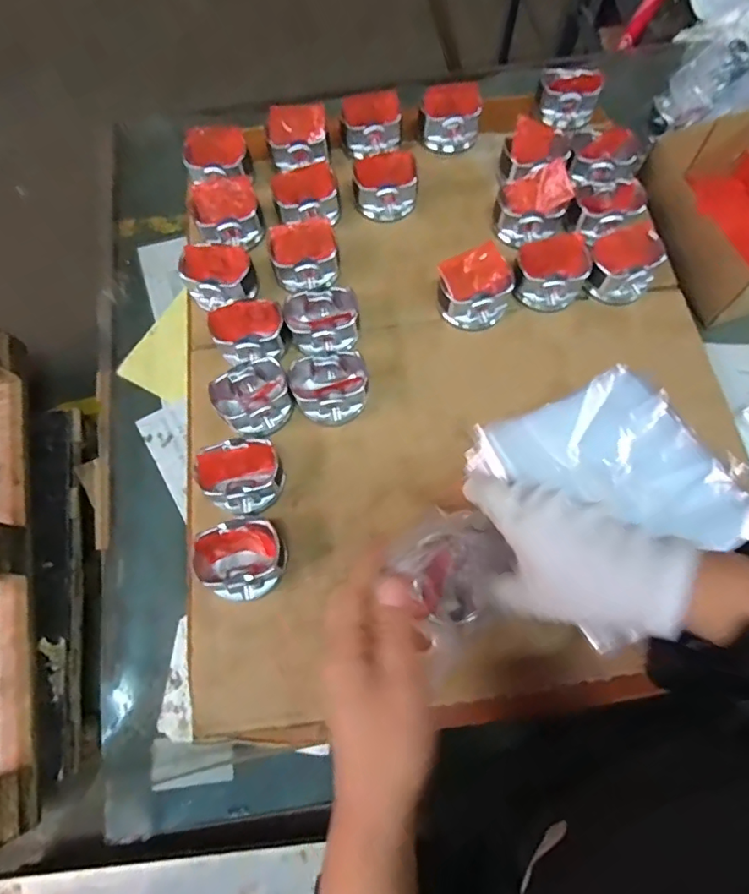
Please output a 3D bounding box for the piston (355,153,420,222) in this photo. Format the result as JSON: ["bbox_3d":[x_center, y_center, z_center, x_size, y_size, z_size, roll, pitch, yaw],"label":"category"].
[{"bbox_3d":[0.013,-0.285,0.583,0.066,0.046,0.053,-3,71,1],"label":"piston"}]

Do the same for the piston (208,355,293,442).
[{"bbox_3d":[-0.112,-0.046,0.496,0.072,0.036,0.060,-37,74,-10],"label":"piston"}]

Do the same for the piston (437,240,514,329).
[{"bbox_3d":[0.099,-0.157,0.528,0.067,0.055,0.063,-1,71,2],"label":"piston"}]

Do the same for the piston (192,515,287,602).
[{"bbox_3d":[-0.110,0.092,0.442,0.064,0.040,0.067,-1,71,2],"label":"piston"}]

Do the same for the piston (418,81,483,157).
[{"bbox_3d":[0.088,-0.382,0.617,0.066,0.043,0.066,5,72,3],"label":"piston"}]

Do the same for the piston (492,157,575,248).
[{"bbox_3d":[0.167,-0.252,0.557,0.079,0.040,0.066,-34,74,-9],"label":"piston"}]

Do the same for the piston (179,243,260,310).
[{"bbox_3d":[-0.159,-0.178,0.548,0.073,0.040,0.062,-28,73,-7],"label":"piston"}]

